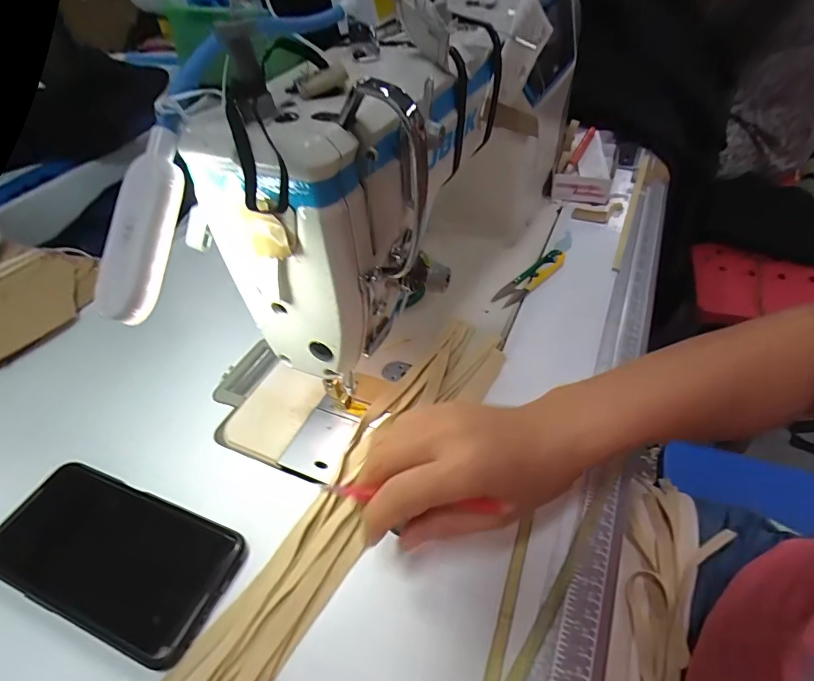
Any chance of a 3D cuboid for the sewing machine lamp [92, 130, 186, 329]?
[{"bbox_3d":[-0.119,-0.054,0.214,0.030,0.010,0.090,7,82,12],"label":"sewing machine lamp"}]

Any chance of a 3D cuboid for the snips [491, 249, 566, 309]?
[{"bbox_3d":[0.126,-0.064,0.478,0.103,0.011,0.021,-34,51,-28],"label":"snips"}]

